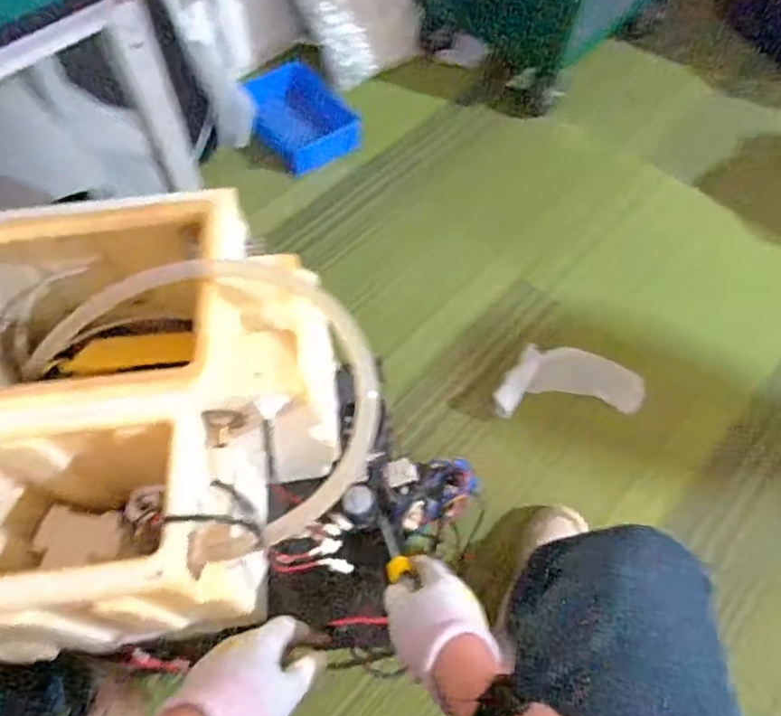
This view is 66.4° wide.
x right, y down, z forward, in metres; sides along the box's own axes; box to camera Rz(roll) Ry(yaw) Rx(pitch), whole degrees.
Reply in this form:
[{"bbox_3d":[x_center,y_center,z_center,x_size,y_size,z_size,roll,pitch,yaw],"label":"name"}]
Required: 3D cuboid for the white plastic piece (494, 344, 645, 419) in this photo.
[{"bbox_3d":[0.327,0.037,1.112,0.257,0.029,0.147,-3,60,9],"label":"white plastic piece"}]

